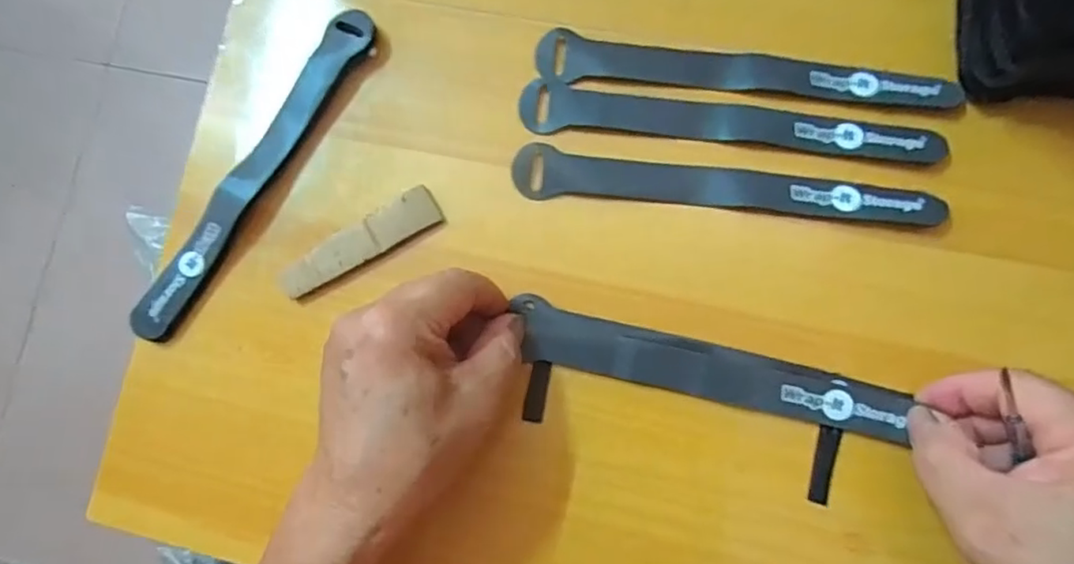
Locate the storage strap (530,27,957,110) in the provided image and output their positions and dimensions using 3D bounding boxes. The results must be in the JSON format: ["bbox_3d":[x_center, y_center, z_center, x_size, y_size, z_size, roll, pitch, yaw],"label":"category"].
[{"bbox_3d":[0.097,-0.102,0.301,0.193,0.005,0.025,7,78,8],"label":"storage strap"}]

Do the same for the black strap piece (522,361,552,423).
[{"bbox_3d":[0.000,0.052,0.295,0.010,0.004,0.029,10,85,6],"label":"black strap piece"}]

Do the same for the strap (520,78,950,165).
[{"bbox_3d":[0.089,-0.076,0.299,0.194,0.007,0.023,8,84,6],"label":"strap"}]

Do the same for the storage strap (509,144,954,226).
[{"bbox_3d":[0.086,-0.043,0.295,0.195,0.007,0.024,8,84,6],"label":"storage strap"}]

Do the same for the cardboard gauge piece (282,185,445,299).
[{"bbox_3d":[-0.089,-0.019,0.312,0.086,0.009,0.020,-29,82,2],"label":"cardboard gauge piece"}]

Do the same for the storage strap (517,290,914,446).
[{"bbox_3d":[0.075,0.040,0.287,0.175,0.007,0.026,13,85,9],"label":"storage strap"}]

